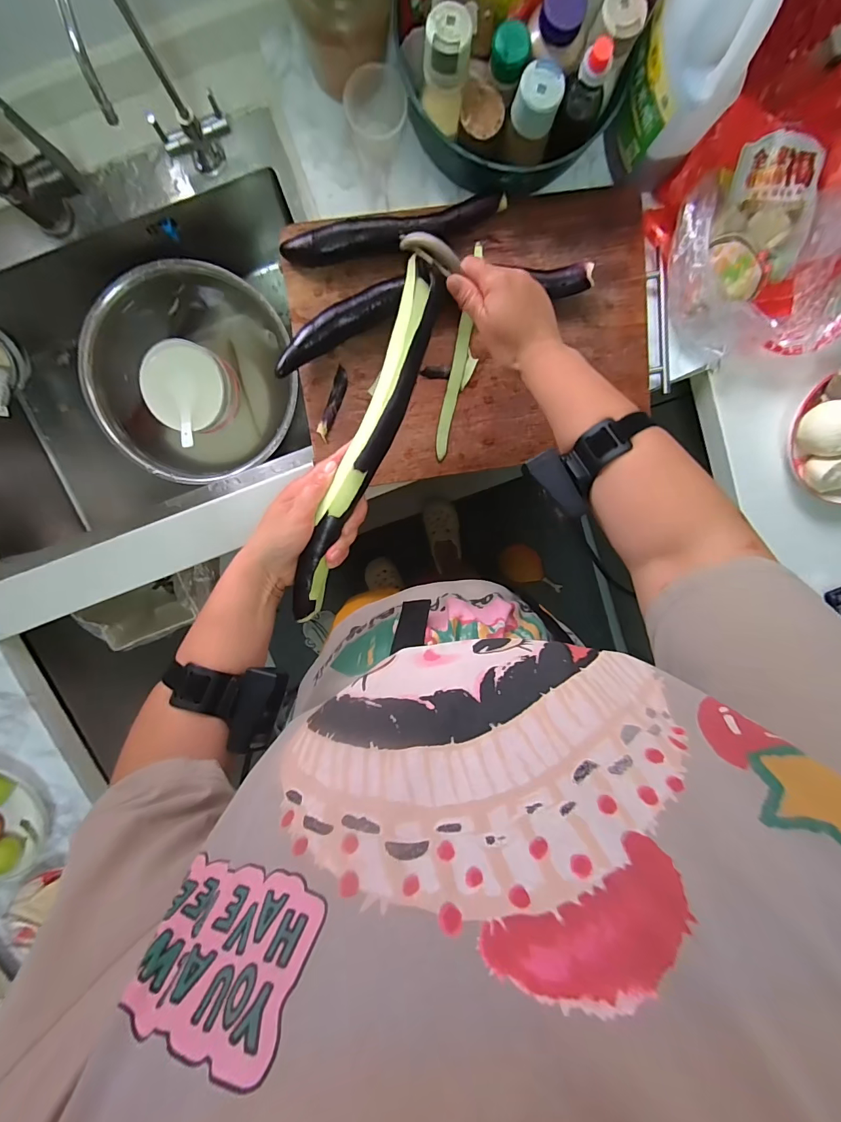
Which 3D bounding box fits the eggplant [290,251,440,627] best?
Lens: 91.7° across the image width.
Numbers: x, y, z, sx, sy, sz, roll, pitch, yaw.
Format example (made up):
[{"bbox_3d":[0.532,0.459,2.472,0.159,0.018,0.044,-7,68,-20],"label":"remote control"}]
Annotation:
[{"bbox_3d":[-0.054,-0.118,0.405,0.042,0.046,0.371,22,89,-7],"label":"eggplant"}]

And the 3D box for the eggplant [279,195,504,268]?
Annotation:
[{"bbox_3d":[-0.033,-0.429,0.529,0.290,0.041,0.050,-12,100,-2],"label":"eggplant"}]

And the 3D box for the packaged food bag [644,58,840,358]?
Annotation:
[{"bbox_3d":[0.471,-0.458,0.542,0.280,0.068,0.316,-4,99,-3],"label":"packaged food bag"}]

